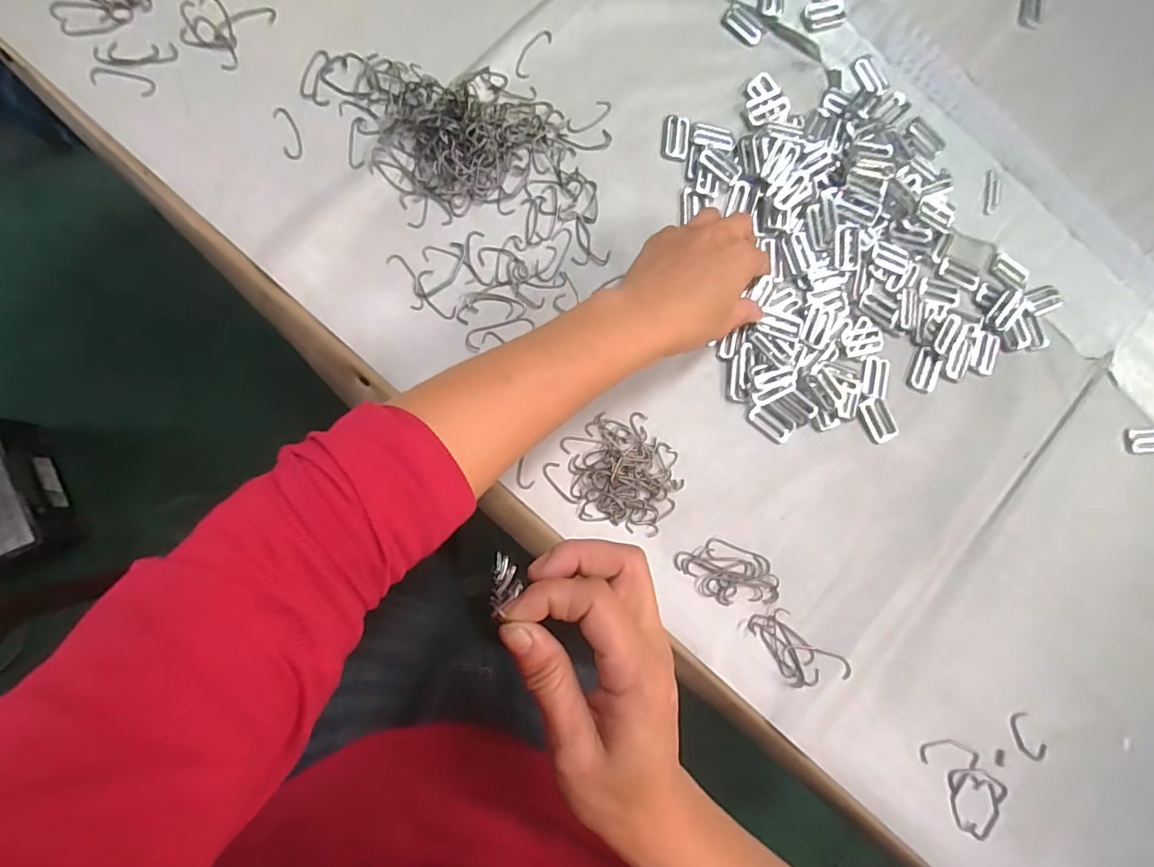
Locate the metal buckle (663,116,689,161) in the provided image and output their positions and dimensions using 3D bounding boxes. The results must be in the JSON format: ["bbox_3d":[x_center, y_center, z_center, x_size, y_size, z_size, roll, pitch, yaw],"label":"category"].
[{"bbox_3d":[0.074,-0.219,0.388,0.018,0.004,0.034,7,84,-6],"label":"metal buckle"}]

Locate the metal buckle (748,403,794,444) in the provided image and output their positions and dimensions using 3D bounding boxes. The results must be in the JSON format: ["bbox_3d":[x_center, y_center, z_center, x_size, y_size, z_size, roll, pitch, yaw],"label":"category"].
[{"bbox_3d":[0.139,-0.008,0.377,0.034,0.005,0.017,33,82,-3],"label":"metal buckle"}]

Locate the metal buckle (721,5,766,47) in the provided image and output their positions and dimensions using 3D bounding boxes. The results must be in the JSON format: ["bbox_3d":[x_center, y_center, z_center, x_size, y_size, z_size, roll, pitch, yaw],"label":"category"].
[{"bbox_3d":[0.128,-0.312,0.402,0.034,0.004,0.021,41,82,-2],"label":"metal buckle"}]

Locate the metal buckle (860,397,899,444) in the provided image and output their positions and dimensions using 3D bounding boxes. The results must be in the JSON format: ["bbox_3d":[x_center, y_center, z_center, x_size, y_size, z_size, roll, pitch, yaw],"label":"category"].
[{"bbox_3d":[0.220,-0.010,0.385,0.020,0.005,0.032,-22,88,-8],"label":"metal buckle"}]

